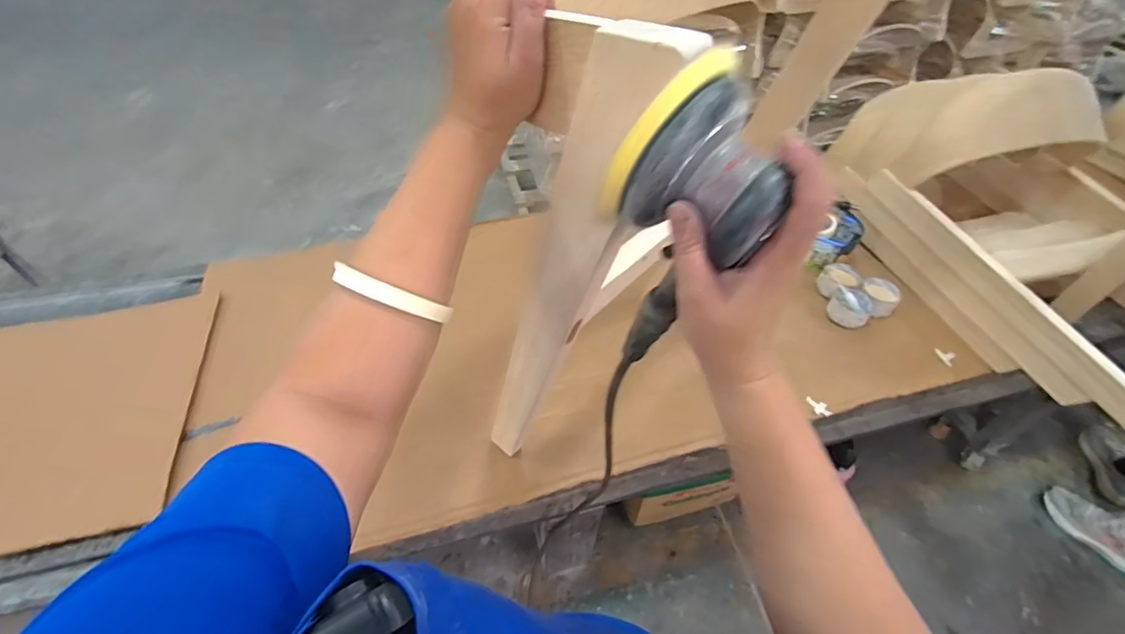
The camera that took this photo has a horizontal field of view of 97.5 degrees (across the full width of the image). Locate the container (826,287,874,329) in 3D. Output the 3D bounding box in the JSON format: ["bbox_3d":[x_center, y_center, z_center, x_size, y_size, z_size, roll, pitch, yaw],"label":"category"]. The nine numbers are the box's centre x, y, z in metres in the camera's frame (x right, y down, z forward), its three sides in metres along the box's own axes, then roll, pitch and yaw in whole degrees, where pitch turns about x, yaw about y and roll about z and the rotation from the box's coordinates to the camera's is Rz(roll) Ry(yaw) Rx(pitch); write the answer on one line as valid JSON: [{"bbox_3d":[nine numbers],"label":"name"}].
[{"bbox_3d":[0.618,-0.017,1.067,0.081,0.047,0.086,1,48,-1],"label":"container"}]

